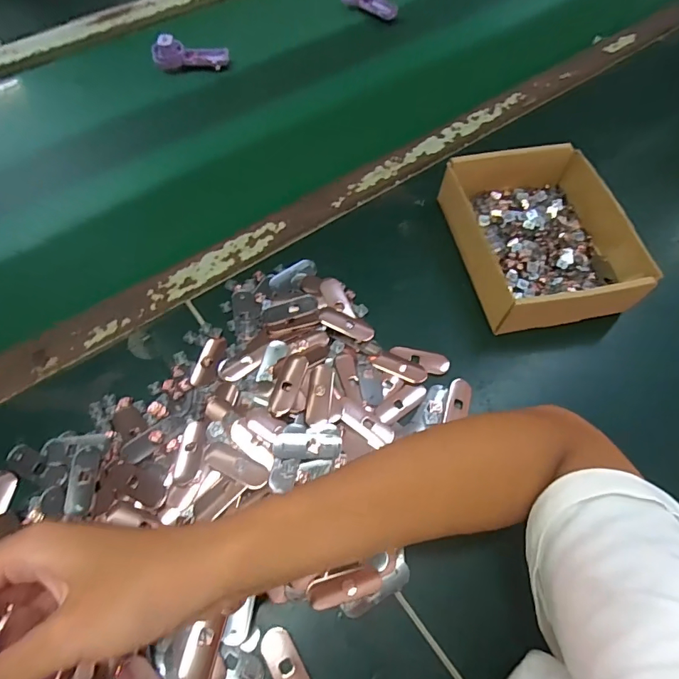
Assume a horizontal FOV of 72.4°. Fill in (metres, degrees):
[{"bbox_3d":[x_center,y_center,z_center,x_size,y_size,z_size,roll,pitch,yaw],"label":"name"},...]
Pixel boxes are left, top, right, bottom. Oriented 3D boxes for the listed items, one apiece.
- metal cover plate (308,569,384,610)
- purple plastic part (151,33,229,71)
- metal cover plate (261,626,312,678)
[{"bbox_3d":[0.004,0.165,0.307,0.048,0.007,0.017,-11,62,-7],"label":"metal cover plate"},{"bbox_3d":[-0.191,-0.368,0.592,0.092,0.025,0.033,-7,62,-5],"label":"purple plastic part"},{"bbox_3d":[-0.031,0.205,0.285,0.019,0.004,0.051,-29,66,-16],"label":"metal cover plate"}]

